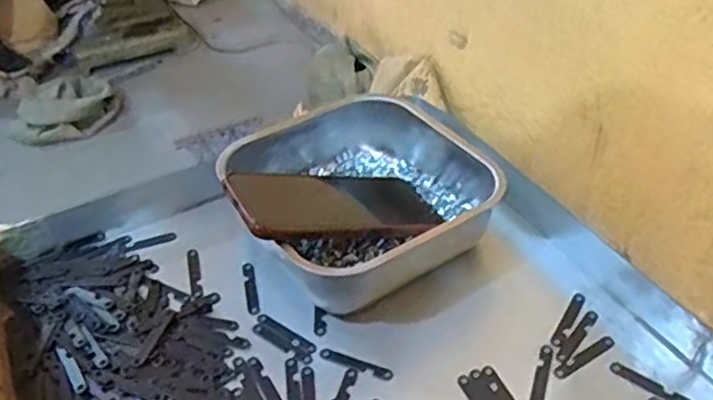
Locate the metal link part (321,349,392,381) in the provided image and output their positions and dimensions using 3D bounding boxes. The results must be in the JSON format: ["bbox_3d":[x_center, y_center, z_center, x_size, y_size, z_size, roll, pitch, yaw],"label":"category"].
[{"bbox_3d":[0.000,0.109,0.476,0.052,0.004,0.011,15,42,20],"label":"metal link part"}]

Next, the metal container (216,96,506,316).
[{"bbox_3d":[0.009,-0.005,0.565,0.182,0.069,0.189,-22,43,-23],"label":"metal container"}]

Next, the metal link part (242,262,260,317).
[{"bbox_3d":[-0.080,0.066,0.533,0.009,0.004,0.053,-9,39,-9],"label":"metal link part"}]

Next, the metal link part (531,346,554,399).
[{"bbox_3d":[0.122,0.116,0.463,0.009,0.004,0.052,12,41,17],"label":"metal link part"}]

